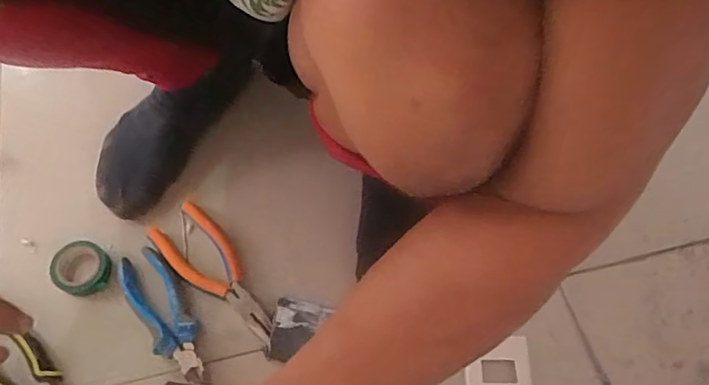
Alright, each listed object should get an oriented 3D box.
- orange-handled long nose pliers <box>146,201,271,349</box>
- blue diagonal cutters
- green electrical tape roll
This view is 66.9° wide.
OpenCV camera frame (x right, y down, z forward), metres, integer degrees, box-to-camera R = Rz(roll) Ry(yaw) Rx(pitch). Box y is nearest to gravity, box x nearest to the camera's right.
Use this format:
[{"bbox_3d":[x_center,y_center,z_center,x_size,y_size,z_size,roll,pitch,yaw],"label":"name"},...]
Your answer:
[{"bbox_3d":[-0.146,0.087,0.576,0.064,0.013,0.179,-39,72,-20],"label":"orange-handled long nose pliers"},{"bbox_3d":[-0.193,0.125,0.552,0.051,0.029,0.144,-29,69,-17],"label":"blue diagonal cutters"},{"bbox_3d":[-0.290,0.081,0.572,0.053,0.026,0.054,1,64,-3],"label":"green electrical tape roll"}]

